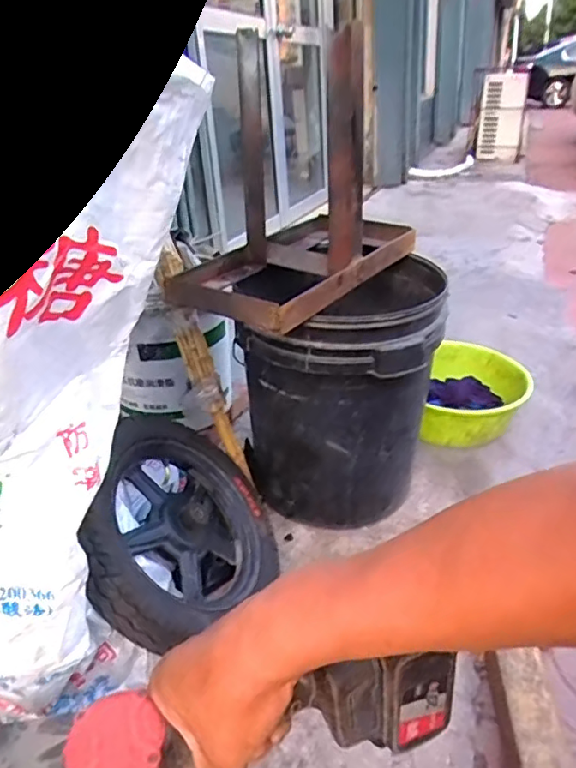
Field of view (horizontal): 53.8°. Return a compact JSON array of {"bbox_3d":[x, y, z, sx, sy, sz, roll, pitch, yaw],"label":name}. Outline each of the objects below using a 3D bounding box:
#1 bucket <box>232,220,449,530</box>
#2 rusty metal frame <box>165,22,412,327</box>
[{"bbox_3d":[0.096,0.009,1.027,0.341,0.418,0.341,-4,27,2],"label":"bucket"},{"bbox_3d":[0.013,-0.312,0.853,0.251,0.316,0.427,11,31,28],"label":"rusty metal frame"}]

